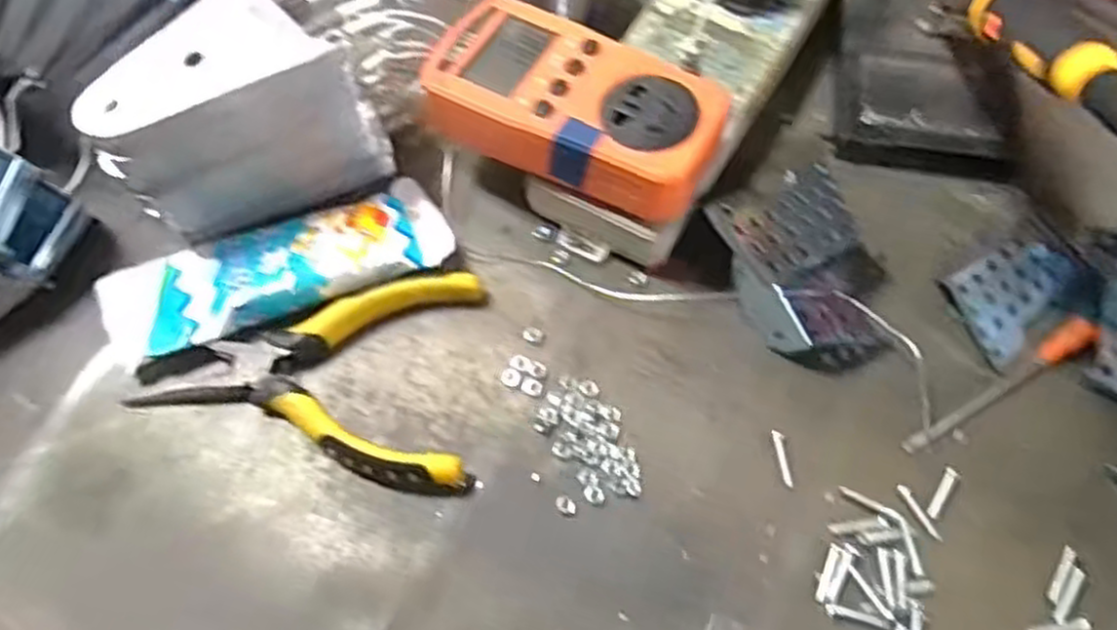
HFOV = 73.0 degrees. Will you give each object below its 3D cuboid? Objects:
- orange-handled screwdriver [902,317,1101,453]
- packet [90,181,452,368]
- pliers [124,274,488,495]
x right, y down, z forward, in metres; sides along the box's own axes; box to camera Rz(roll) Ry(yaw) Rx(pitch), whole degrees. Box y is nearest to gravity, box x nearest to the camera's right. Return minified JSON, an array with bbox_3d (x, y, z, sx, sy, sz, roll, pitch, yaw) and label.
[{"bbox_3d":[0.191,0.031,0.323,0.103,0.009,0.013,-31,70,-11],"label":"orange-handled screwdriver"},{"bbox_3d":[-0.129,-0.023,0.345,0.154,0.011,0.053,-22,68,-7],"label":"packet"},{"bbox_3d":[-0.108,0.027,0.323,0.143,0.015,0.096,-1,67,1],"label":"pliers"}]

